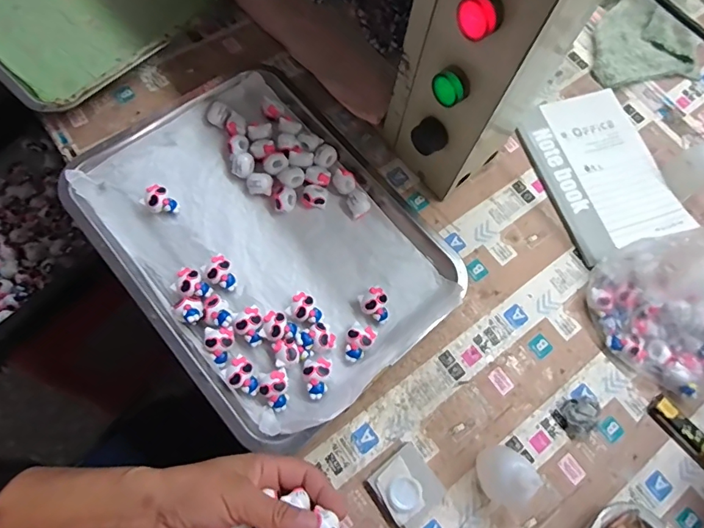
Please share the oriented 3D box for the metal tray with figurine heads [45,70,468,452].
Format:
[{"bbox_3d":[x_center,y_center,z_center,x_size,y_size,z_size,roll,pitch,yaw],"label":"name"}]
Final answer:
[{"bbox_3d":[-0.084,-0.031,0.455,0.263,0.037,0.349,-38,78,-16],"label":"metal tray with figurine heads"}]

